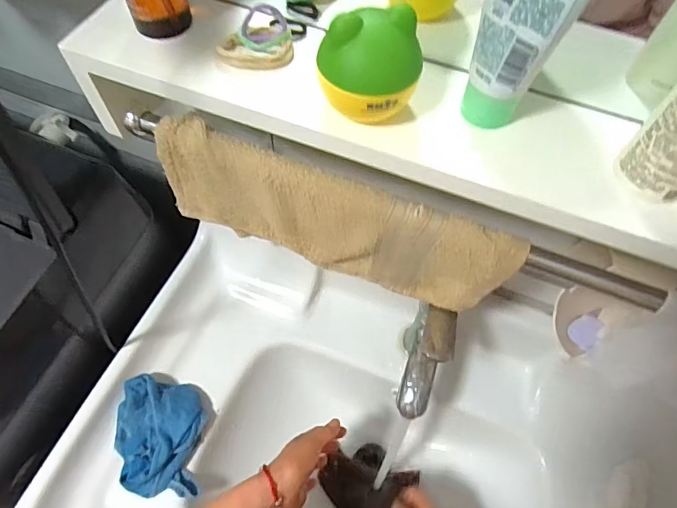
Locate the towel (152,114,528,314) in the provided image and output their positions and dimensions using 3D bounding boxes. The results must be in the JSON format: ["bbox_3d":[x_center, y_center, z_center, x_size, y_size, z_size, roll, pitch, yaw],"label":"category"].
[{"bbox_3d":[-0.011,-0.026,0.427,0.326,0.132,0.032,20,62,9],"label":"towel"}]

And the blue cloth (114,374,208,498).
[{"bbox_3d":[-0.224,0.224,0.553,0.107,0.040,0.132,5,61,1],"label":"blue cloth"}]

